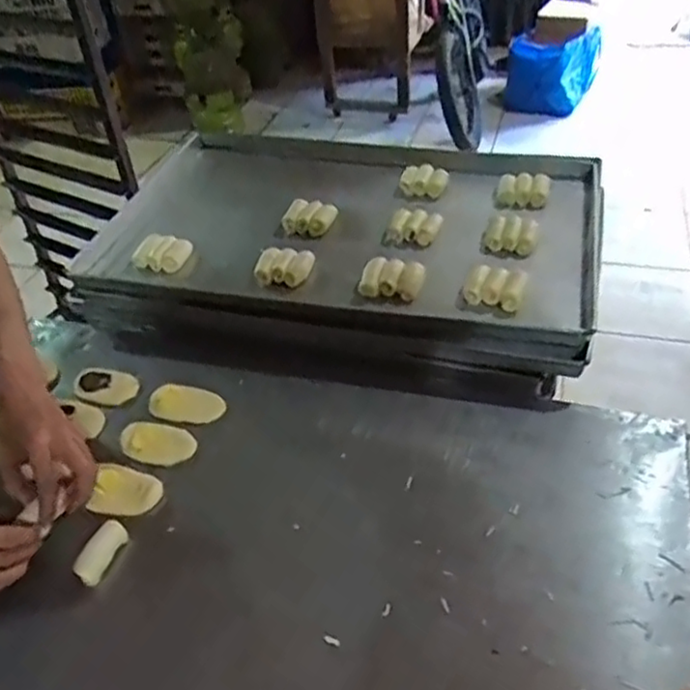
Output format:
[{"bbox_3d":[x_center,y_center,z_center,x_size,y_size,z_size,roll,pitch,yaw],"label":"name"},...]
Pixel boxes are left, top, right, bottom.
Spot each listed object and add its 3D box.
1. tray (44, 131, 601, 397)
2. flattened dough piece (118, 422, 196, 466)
[{"bbox_3d":[-0.003,-0.166,1.038,0.709,0.092,0.436,8,42,15],"label":"tray"},{"bbox_3d":[-0.217,0.115,0.800,0.091,0.011,0.057,8,42,15],"label":"flattened dough piece"}]

